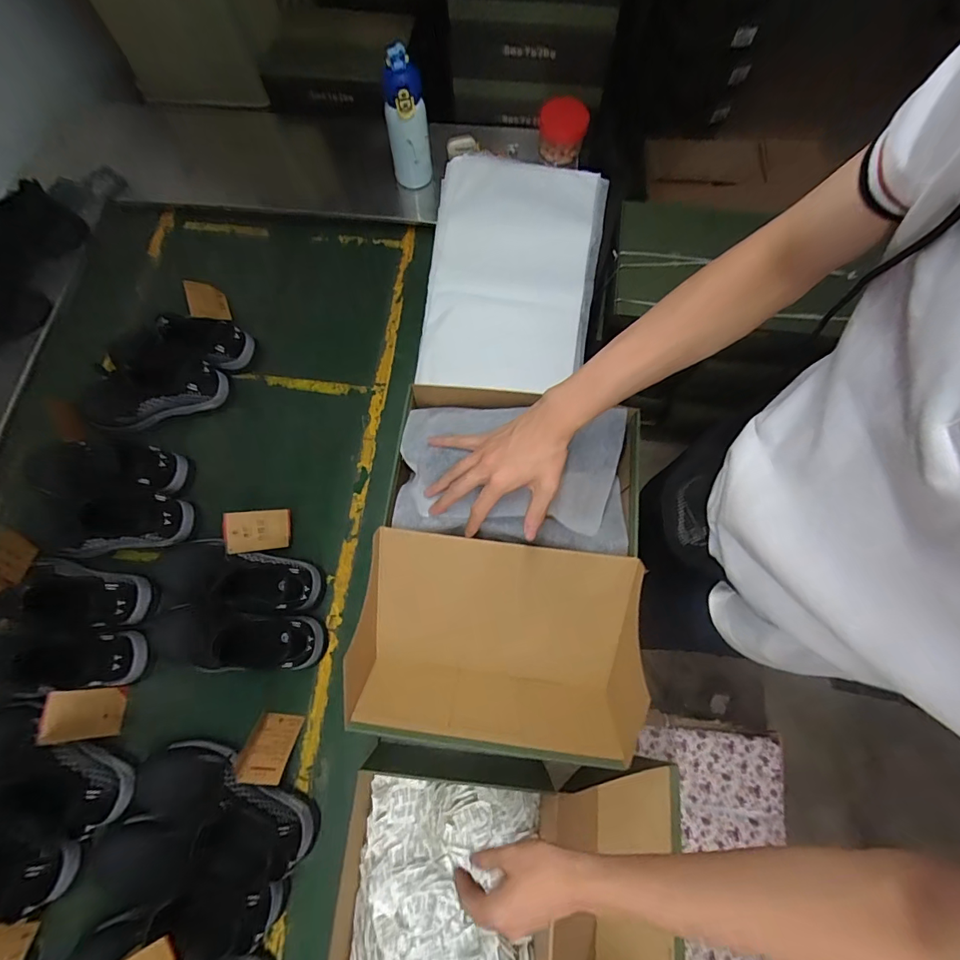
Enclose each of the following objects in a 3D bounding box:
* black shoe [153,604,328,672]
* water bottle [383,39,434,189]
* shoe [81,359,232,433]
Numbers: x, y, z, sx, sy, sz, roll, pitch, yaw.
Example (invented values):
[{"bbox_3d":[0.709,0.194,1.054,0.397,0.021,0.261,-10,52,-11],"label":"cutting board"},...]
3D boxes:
[{"bbox_3d":[-0.394,0.249,0.708,0.276,0.087,0.093,2,73,1],"label":"black shoe"},{"bbox_3d":[-0.142,-0.695,0.880,0.079,0.232,0.068,-10,73,-3],"label":"water bottle"},{"bbox_3d":[-0.612,-0.160,0.841,0.247,0.100,0.086,-20,74,-5],"label":"shoe"}]

